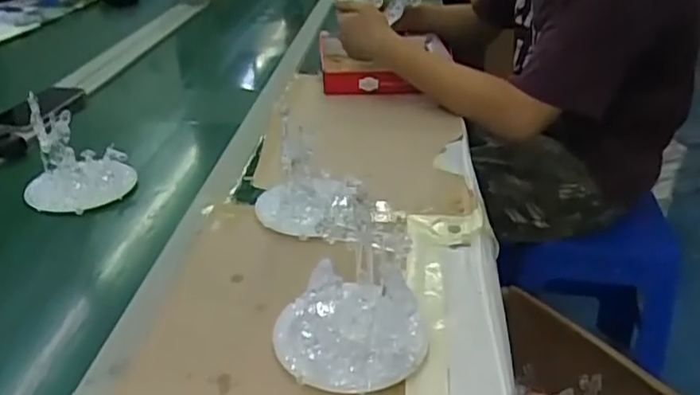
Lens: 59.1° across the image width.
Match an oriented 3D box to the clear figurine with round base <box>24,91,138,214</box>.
[{"bbox_3d":[-0.343,-0.067,0.766,0.125,0.106,0.125,-13,32,-21],"label":"clear figurine with round base"}]

